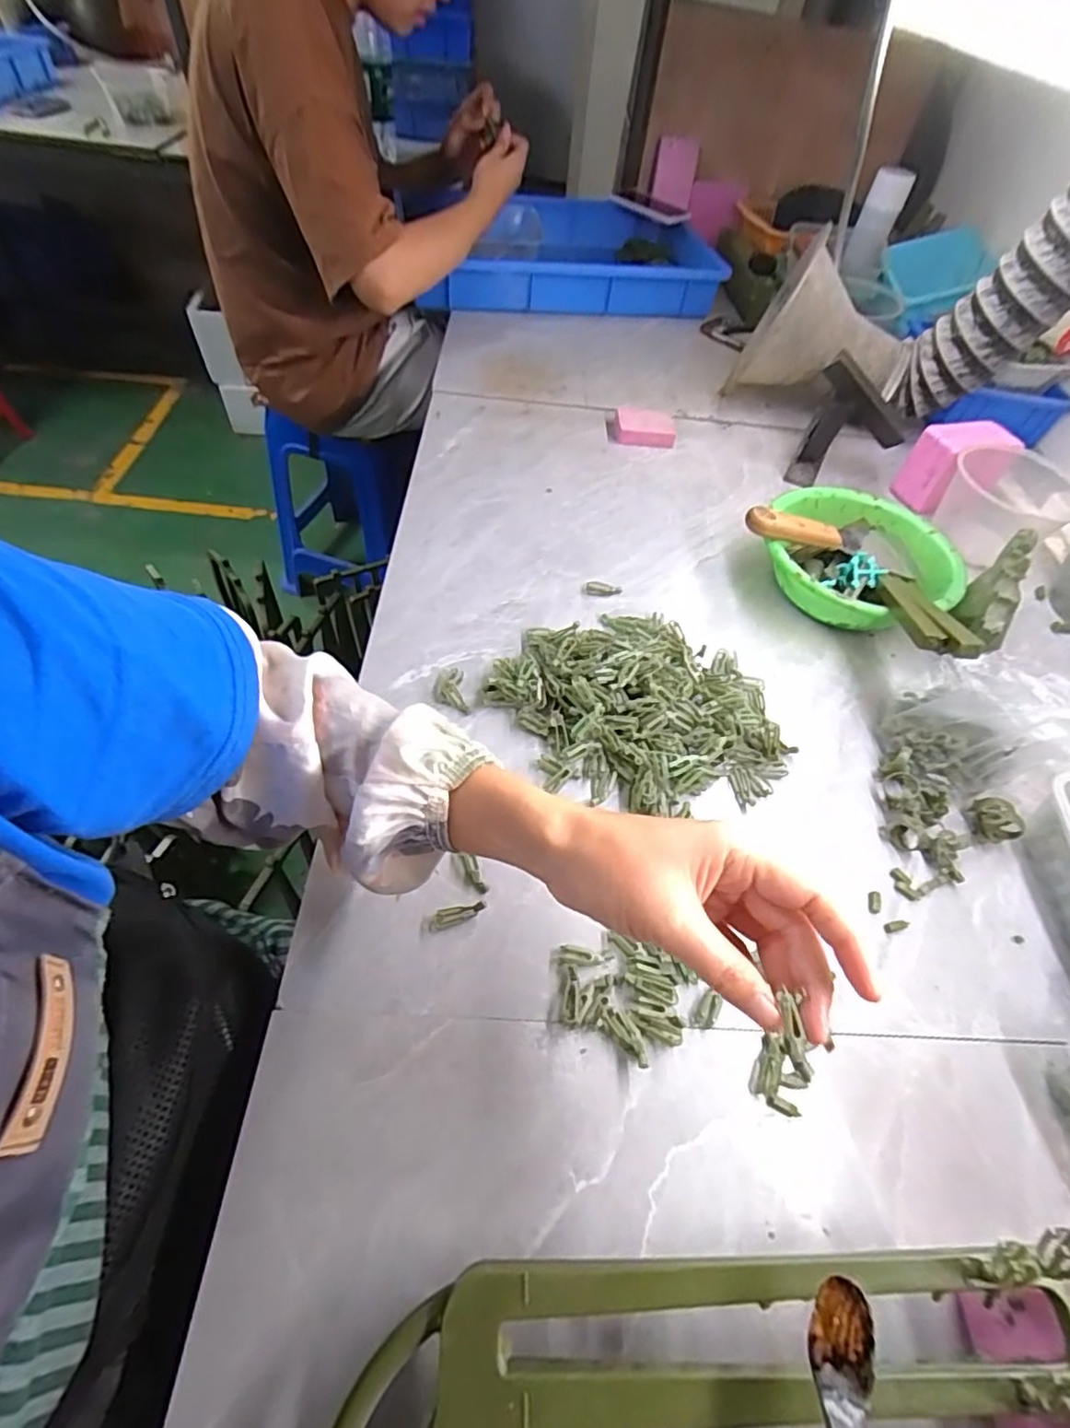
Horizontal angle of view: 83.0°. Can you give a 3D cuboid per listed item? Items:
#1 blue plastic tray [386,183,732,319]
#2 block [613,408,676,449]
[{"bbox_3d":[0.050,-0.836,1.108,0.511,0.079,0.347,-5,54,-10],"label":"blue plastic tray"},{"bbox_3d":[0.151,-0.393,0.829,0.082,0.016,0.069,6,53,-1],"label":"block"}]

